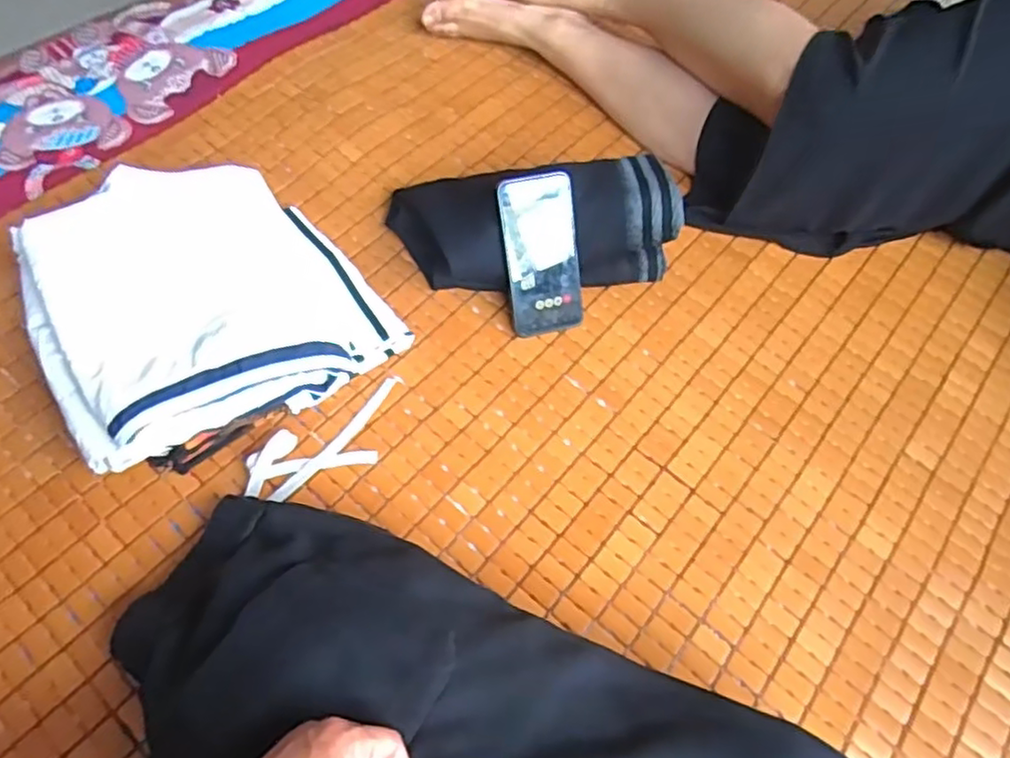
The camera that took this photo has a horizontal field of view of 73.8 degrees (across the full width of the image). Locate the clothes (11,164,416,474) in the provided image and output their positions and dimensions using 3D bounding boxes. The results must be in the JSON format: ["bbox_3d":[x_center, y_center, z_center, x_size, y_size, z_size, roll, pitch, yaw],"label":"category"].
[{"bbox_3d":[-0.297,-0.083,0.669,0.293,0.112,0.297,-31,65,-20],"label":"clothes"}]

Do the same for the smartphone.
[{"bbox_3d":[0.039,-0.128,0.709,0.078,0.166,0.016,-13,24,-11],"label":"smartphone"}]

